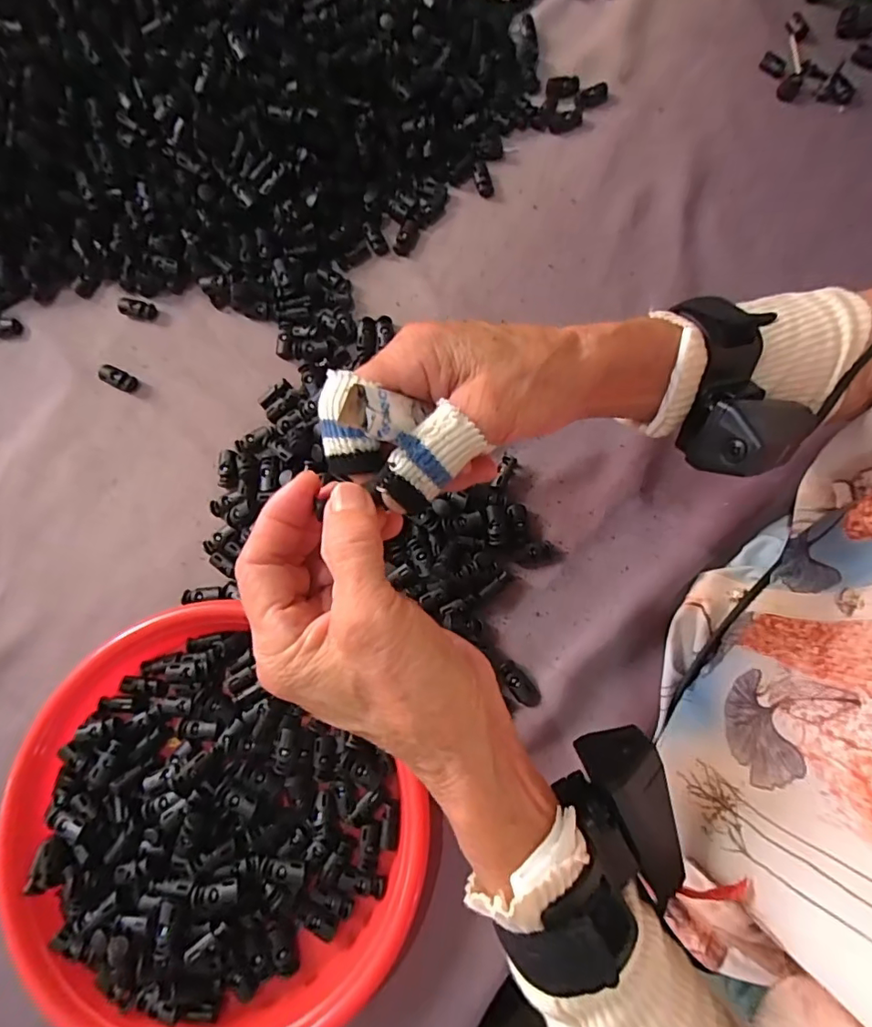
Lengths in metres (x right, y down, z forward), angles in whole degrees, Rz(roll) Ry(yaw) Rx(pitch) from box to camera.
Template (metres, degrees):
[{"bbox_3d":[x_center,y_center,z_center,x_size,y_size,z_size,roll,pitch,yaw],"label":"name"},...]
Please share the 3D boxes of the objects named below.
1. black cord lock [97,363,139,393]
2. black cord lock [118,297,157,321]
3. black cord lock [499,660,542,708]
[{"bbox_3d":[-0.248,-0.106,0.403,0.031,0.007,0.014,24,79,7],"label":"black cord lock"},{"bbox_3d":[-0.242,-0.165,0.416,0.035,0.007,0.014,13,78,5],"label":"black cord lock"},{"bbox_3d":[0.056,0.113,0.344,0.015,0.006,0.033,-41,79,-7],"label":"black cord lock"}]

